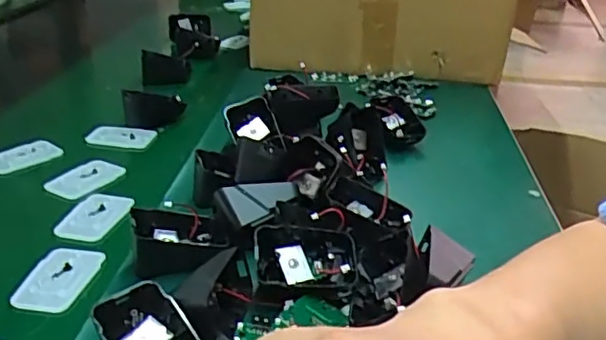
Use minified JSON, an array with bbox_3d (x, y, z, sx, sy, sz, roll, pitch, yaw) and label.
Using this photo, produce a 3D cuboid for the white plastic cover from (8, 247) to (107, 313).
[{"bbox_3d":[-0.175,0.077,0.435,0.043,0.007,0.065,6,27,6],"label":"white plastic cover"}]

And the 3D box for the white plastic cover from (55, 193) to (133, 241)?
[{"bbox_3d":[-0.175,0.038,0.510,0.044,0.006,0.064,6,27,6],"label":"white plastic cover"}]

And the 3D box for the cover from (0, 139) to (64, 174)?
[{"bbox_3d":[-0.279,-0.014,0.602,0.035,0.010,0.067,25,35,38],"label":"cover"}]

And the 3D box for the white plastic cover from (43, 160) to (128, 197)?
[{"bbox_3d":[-0.204,0.006,0.567,0.043,0.005,0.066,14,29,21],"label":"white plastic cover"}]

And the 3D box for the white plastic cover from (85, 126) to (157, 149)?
[{"bbox_3d":[-0.196,-0.037,0.650,0.072,0.009,0.033,1,27,-3],"label":"white plastic cover"}]

